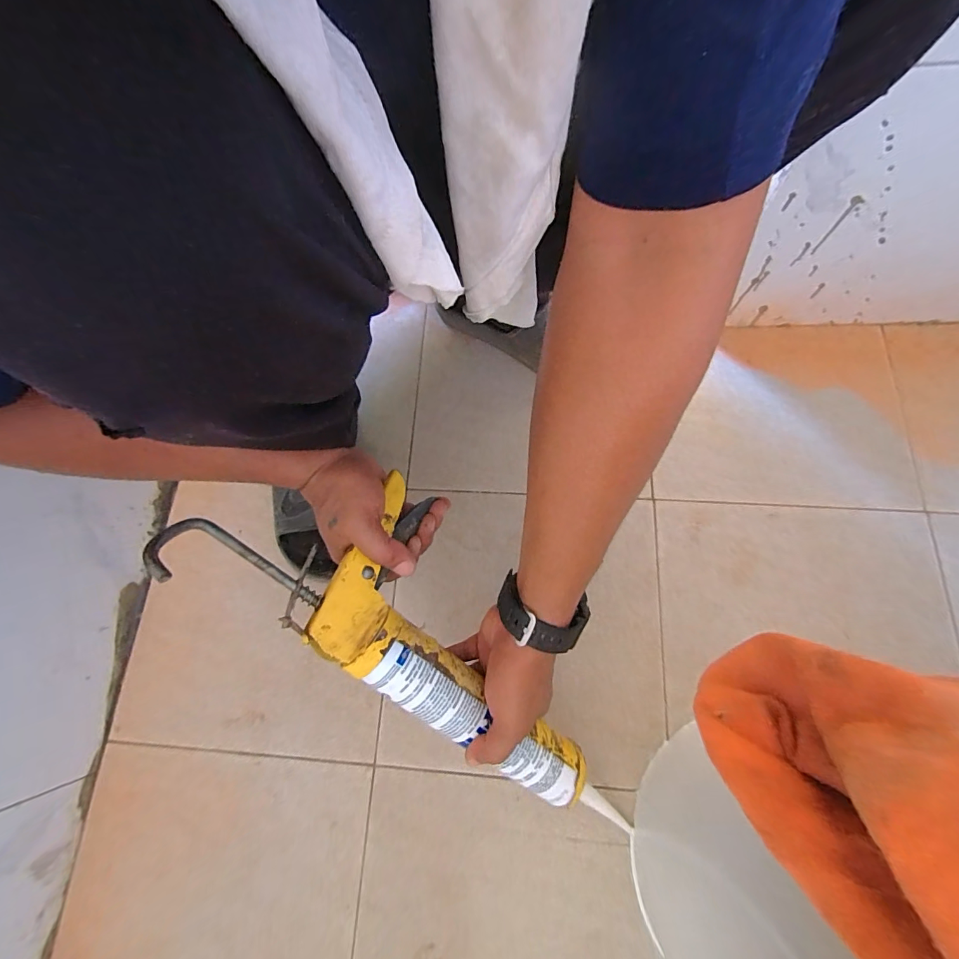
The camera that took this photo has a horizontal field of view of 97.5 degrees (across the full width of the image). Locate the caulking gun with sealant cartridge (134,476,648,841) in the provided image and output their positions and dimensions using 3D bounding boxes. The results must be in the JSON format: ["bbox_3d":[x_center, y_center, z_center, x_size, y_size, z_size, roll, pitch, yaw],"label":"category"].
[{"bbox_3d":[-0.028,0.130,0.333,0.391,0.061,0.144,46,71,-12],"label":"caulking gun with sealant cartridge"}]

